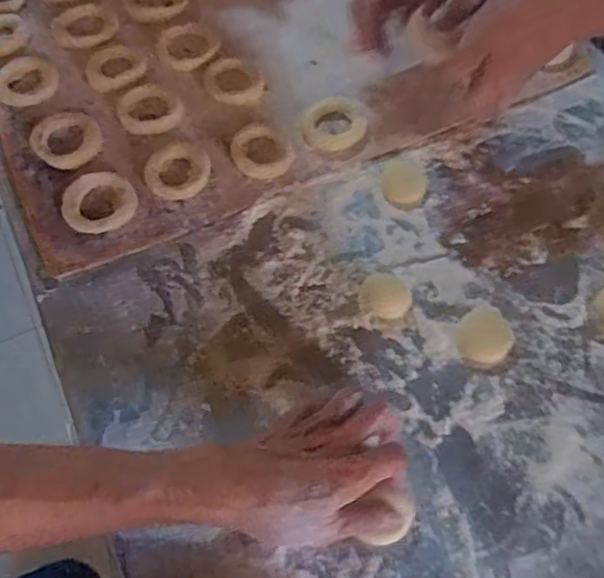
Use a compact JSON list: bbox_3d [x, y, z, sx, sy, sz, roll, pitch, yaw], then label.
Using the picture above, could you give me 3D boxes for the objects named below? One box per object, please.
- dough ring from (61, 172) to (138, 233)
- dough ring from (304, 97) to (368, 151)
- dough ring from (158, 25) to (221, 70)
[{"bbox_3d":[-0.180,-0.078,0.558,0.063,0.009,0.057,-1,60,-3],"label":"dough ring"},{"bbox_3d":[0.031,-0.159,0.610,0.056,0.009,0.064,29,63,13],"label":"dough ring"},{"bbox_3d":[-0.120,-0.255,0.656,0.062,0.006,0.063,1,60,-2],"label":"dough ring"}]

